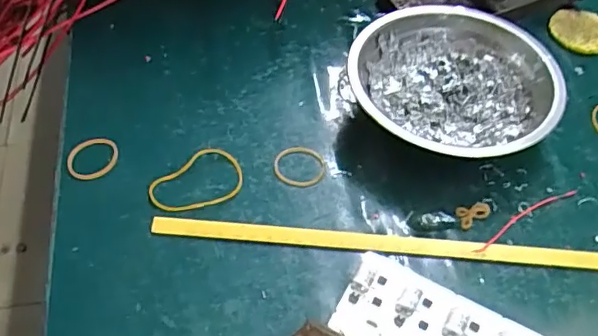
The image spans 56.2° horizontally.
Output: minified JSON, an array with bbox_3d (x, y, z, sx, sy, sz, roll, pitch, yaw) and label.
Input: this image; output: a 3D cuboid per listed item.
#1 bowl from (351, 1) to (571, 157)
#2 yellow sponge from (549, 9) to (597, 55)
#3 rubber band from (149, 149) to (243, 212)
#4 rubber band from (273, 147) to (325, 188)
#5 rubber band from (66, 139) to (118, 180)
[{"bbox_3d":[0.096,-0.048,0.357,0.120,0.039,0.123,1,53,-1],"label":"bowl"},{"bbox_3d":[0.214,-0.104,0.423,0.047,0.005,0.044,13,54,8],"label":"yellow sponge"},{"bbox_3d":[-0.061,0.007,0.331,0.055,0.004,0.038,-16,55,-13],"label":"rubber band"},{"bbox_3d":[0.000,-0.002,0.342,0.032,0.004,0.030,1,53,-1],"label":"rubber band"},{"bbox_3d":[-0.126,-0.006,0.341,0.031,0.004,0.027,-15,55,-12],"label":"rubber band"}]

